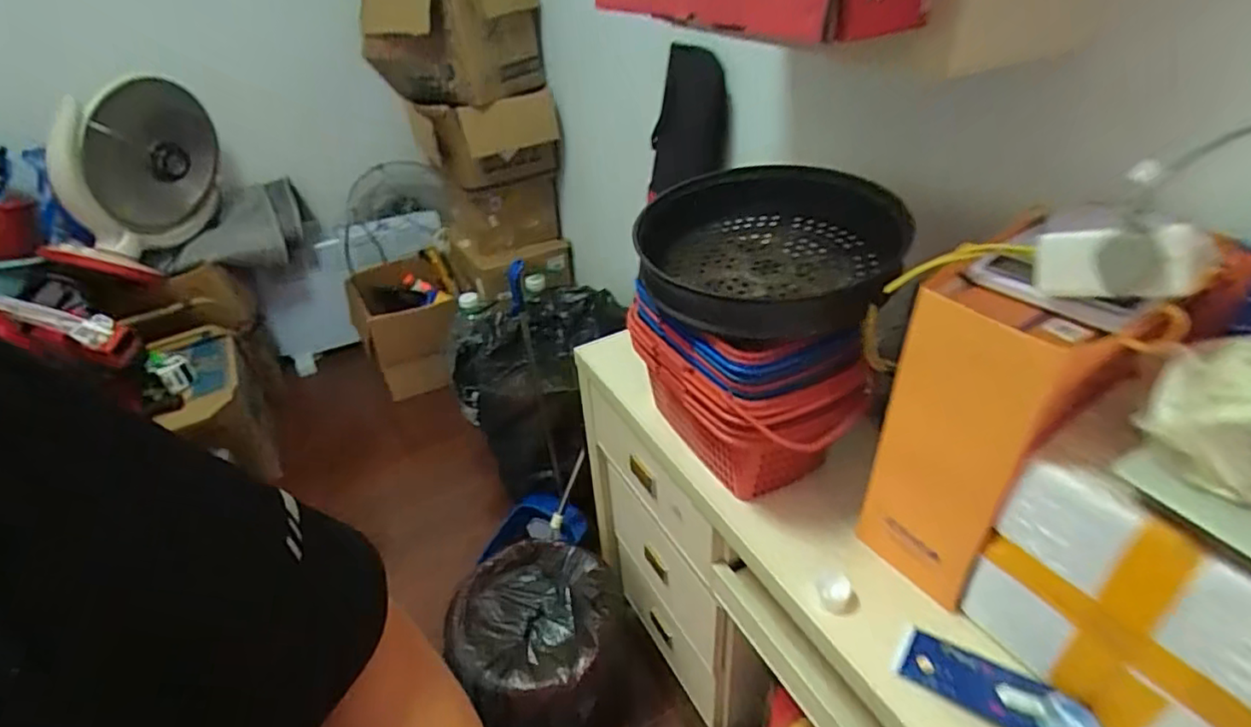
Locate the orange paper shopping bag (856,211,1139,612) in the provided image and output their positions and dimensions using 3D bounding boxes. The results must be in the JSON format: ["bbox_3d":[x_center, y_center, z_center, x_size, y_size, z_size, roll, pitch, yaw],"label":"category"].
[{"bbox_3d":[0.358,0.073,0.622,0.154,0.316,0.156,-28,41,-29],"label":"orange paper shopping bag"}]

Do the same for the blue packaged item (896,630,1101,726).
[{"bbox_3d":[0.347,0.307,0.578,0.157,0.025,0.056,21,43,32],"label":"blue packaged item"}]

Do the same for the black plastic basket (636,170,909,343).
[{"bbox_3d":[0.168,-0.145,0.775,0.306,0.096,0.312,1,36,7],"label":"black plastic basket"}]

